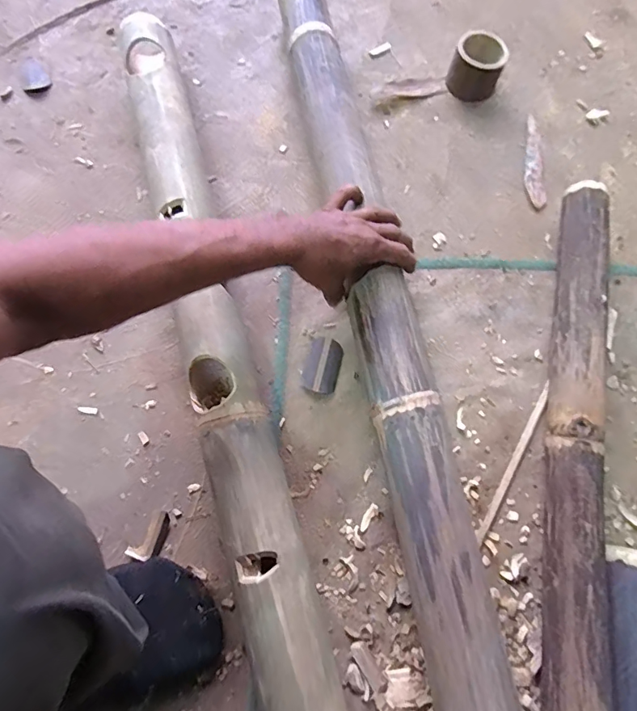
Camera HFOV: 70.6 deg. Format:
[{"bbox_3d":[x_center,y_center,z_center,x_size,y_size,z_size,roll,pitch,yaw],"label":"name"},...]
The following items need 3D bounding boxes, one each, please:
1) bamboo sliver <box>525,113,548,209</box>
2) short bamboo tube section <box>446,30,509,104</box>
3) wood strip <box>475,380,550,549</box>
[{"bbox_3d":[0.308,-0.282,0.646,0.027,0.004,0.156,4,73,0],"label":"bamboo sliver"},{"bbox_3d":[0.233,-0.426,0.665,0.075,0.053,0.085,24,74,6],"label":"short bamboo tube section"},{"bbox_3d":[0.226,0.120,0.514,0.012,0.005,0.204,31,75,8],"label":"wood strip"}]

